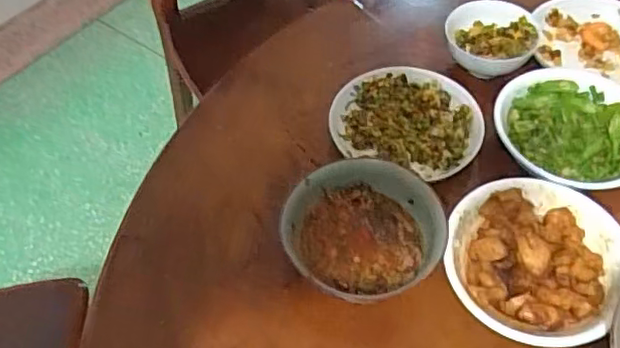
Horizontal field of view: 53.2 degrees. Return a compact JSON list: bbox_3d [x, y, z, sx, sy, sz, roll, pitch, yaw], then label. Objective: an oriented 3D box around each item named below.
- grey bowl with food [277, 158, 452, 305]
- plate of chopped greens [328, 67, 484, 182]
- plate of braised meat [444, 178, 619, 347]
[{"bbox_3d":[0.055,0.058,0.629,0.153,0.053,0.147,0,54,0],"label":"grey bowl with food"},{"bbox_3d":[0.118,-0.068,0.742,0.170,0.026,0.146,19,56,13],"label":"plate of chopped greens"},{"bbox_3d":[0.217,0.083,0.607,0.165,0.040,0.175,0,54,0],"label":"plate of braised meat"}]

